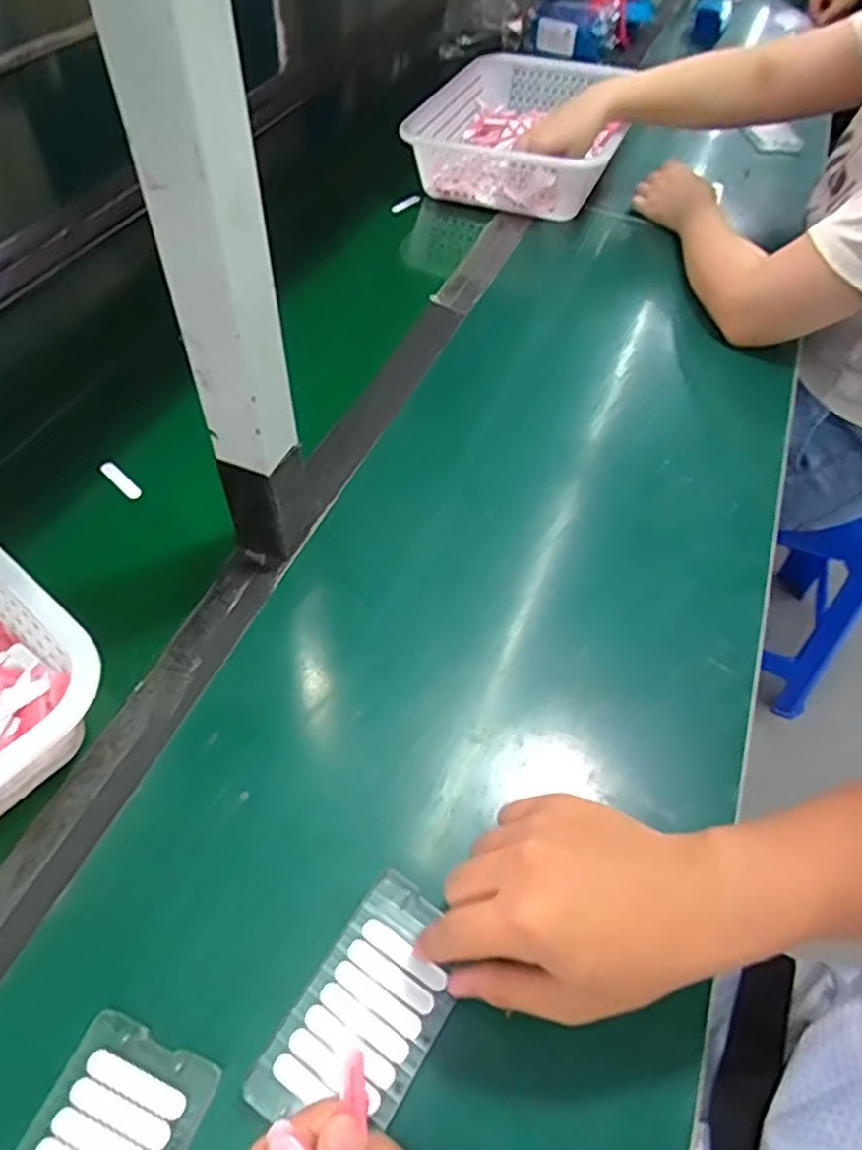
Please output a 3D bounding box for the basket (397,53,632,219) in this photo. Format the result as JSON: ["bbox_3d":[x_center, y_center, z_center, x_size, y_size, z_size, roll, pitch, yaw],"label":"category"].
[{"bbox_3d":[0.139,-0.621,0.972,0.261,0.074,0.361,19,54,11],"label":"basket"}]

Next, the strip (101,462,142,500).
[{"bbox_3d":[-0.260,-0.078,0.583,0.052,0.007,0.013,38,59,24],"label":"strip"}]

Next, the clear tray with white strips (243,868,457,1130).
[{"bbox_3d":[-0.030,0.221,0.353,0.067,0.006,0.119,28,55,19],"label":"clear tray with white strips"}]

